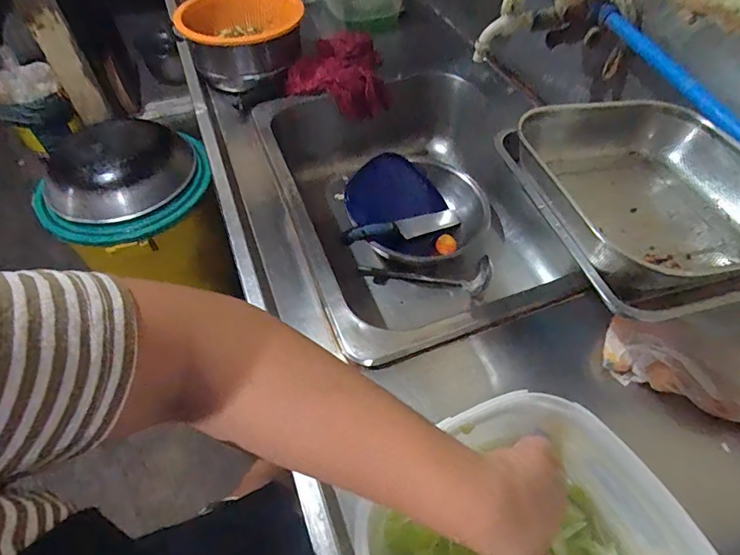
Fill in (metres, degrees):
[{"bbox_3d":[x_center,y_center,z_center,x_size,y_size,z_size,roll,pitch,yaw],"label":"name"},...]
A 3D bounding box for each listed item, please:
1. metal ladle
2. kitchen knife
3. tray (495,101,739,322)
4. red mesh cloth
[{"bbox_3d":[0.101,-0.018,0.845,0.249,0.067,0.067,6,53,5],"label":"metal ladle"},{"bbox_3d":[0.070,-0.097,0.874,0.297,0.028,0.049,-14,51,-36],"label":"kitchen knife"},{"bbox_3d":[0.316,-0.098,0.517,0.259,0.071,0.304,-11,54,-8],"label":"tray"},{"bbox_3d":[-0.080,-0.477,1.015,0.218,0.122,0.222,-8,53,-5],"label":"red mesh cloth"}]

